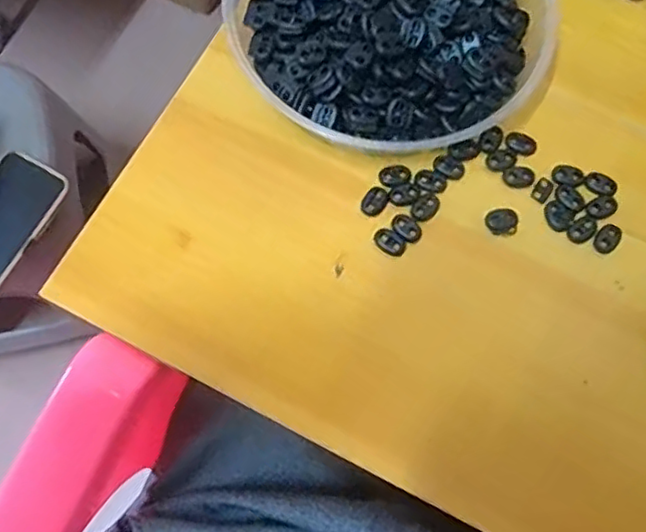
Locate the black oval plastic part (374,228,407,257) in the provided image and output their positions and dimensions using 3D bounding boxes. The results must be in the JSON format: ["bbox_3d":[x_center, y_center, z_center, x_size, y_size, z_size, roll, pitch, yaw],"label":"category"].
[{"bbox_3d":[0.045,-0.016,0.423,0.022,0.004,0.015,35,75,10],"label":"black oval plastic part"}]

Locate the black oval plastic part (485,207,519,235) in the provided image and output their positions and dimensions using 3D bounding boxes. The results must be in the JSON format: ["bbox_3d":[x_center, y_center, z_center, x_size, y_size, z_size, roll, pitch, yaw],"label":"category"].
[{"bbox_3d":[0.121,-0.031,0.429,0.022,0.004,0.018,-1,72,-1],"label":"black oval plastic part"}]

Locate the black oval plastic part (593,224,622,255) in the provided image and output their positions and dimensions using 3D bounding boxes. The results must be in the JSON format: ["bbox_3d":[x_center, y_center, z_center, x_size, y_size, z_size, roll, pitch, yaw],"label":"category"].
[{"bbox_3d":[0.191,-0.019,0.423,0.015,0.004,0.021,38,76,11],"label":"black oval plastic part"}]

